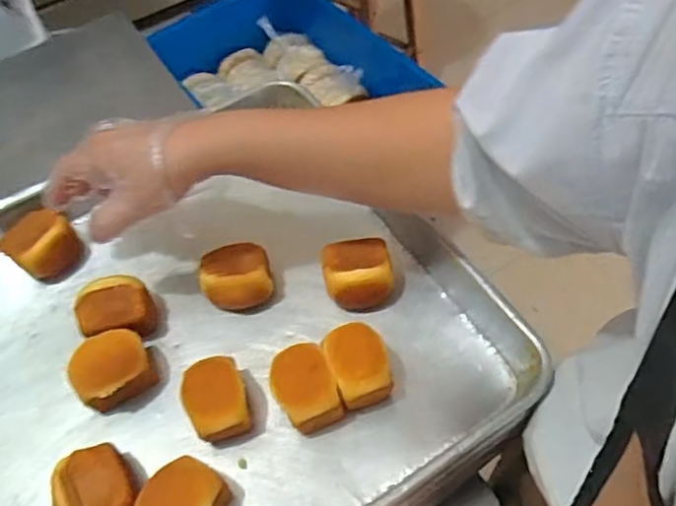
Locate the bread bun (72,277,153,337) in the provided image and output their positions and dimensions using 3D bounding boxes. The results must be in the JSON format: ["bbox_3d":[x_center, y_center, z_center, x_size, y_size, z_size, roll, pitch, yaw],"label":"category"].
[{"bbox_3d":[-0.184,0.051,0.523,0.062,0.045,0.046,-12,57,-3],"label":"bread bun"}]

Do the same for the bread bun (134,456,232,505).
[{"bbox_3d":[-0.107,0.175,0.426,0.050,0.038,0.056,29,64,22],"label":"bread bun"}]

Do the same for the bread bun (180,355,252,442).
[{"bbox_3d":[-0.091,0.114,0.471,0.043,0.043,0.059,-20,57,-8],"label":"bread bun"}]

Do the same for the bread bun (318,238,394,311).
[{"bbox_3d":[0.016,0.017,0.521,0.055,0.035,0.047,-11,57,-2],"label":"bread bun"}]

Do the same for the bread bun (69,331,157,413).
[{"bbox_3d":[-0.178,0.095,0.493,0.058,0.045,0.049,-25,58,-11],"label":"bread bun"}]

